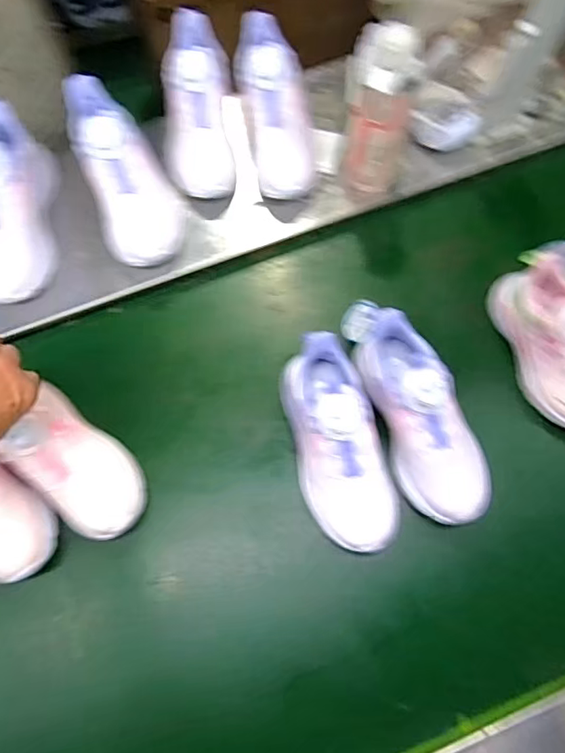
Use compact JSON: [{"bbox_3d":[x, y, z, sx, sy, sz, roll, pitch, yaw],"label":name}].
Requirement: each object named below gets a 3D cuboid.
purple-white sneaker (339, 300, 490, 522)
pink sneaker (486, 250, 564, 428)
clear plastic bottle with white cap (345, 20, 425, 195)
[{"bbox_3d":[0.140,0.022,0.561,0.083,0.103,0.256,-19,72,-4],"label":"purple-white sneaker"},{"bbox_3d":[0.308,-0.038,0.580,0.084,0.103,0.200,-14,71,-3],"label":"pink sneaker"},{"bbox_3d":[0.111,-0.289,0.624,0.067,0.186,0.077,10,72,5],"label":"clear plastic bottle with white cap"}]

